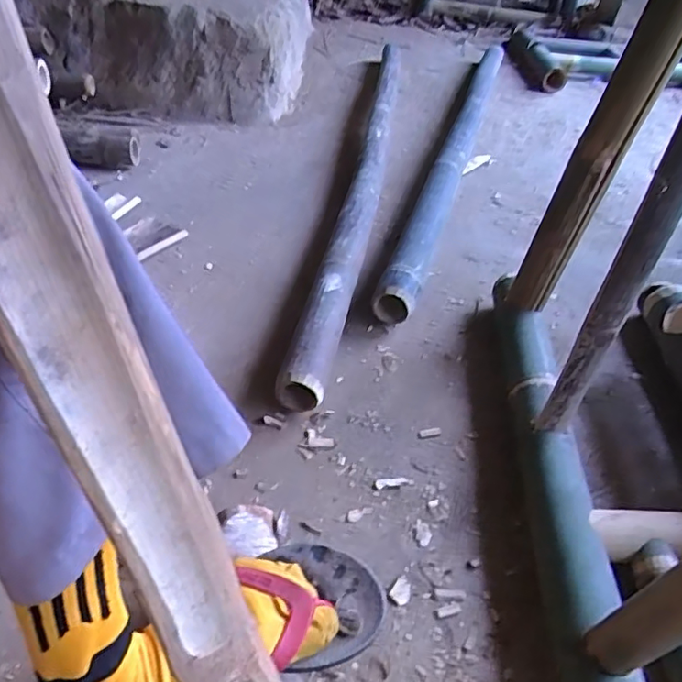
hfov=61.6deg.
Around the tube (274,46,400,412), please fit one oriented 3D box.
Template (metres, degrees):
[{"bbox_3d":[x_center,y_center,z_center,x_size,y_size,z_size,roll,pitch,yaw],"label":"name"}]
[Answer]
[{"bbox_3d":[0.043,-0.303,1.106,0.069,0.079,1.116,9,43,5],"label":"tube"}]

